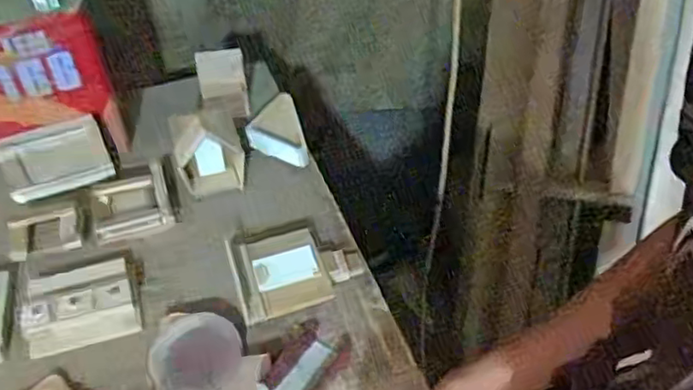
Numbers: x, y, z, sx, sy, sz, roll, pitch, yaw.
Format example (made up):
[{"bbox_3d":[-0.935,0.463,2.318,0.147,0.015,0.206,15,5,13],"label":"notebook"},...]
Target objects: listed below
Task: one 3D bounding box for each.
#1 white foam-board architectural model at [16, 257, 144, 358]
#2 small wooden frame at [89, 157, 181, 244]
[{"bbox_3d":[-0.300,0.117,0.701,0.126,0.027,0.106,-10,47,-11],"label":"white foam-board architectural model"},{"bbox_3d":[-0.274,0.008,0.799,0.096,0.033,0.096,-16,49,-16],"label":"small wooden frame"}]

